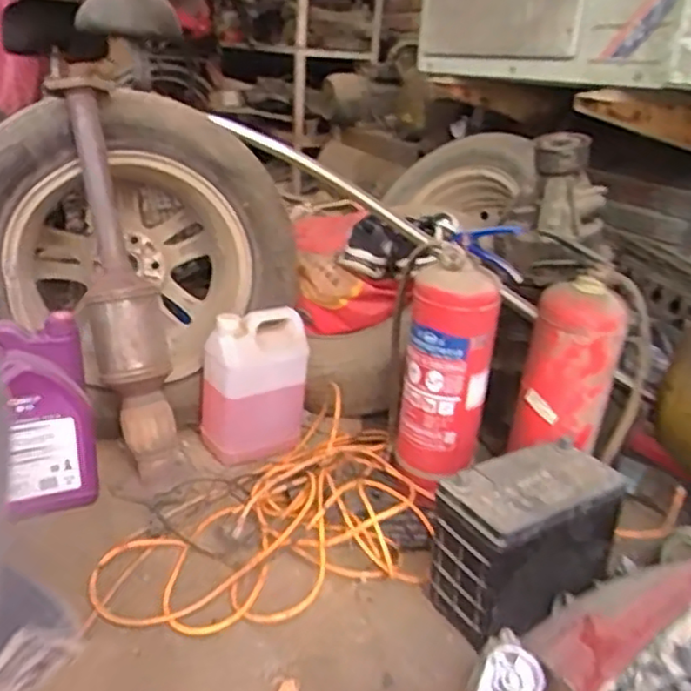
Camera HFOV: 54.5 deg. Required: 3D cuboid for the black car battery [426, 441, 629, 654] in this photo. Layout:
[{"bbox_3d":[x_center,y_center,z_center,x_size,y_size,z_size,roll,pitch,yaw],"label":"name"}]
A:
[{"bbox_3d":[0.238,0.265,0.895,0.269,0.203,0.135,-9,27,-31],"label":"black car battery"}]

